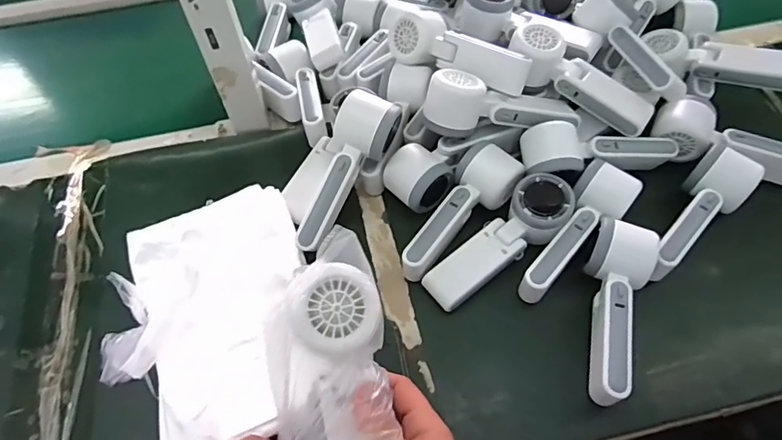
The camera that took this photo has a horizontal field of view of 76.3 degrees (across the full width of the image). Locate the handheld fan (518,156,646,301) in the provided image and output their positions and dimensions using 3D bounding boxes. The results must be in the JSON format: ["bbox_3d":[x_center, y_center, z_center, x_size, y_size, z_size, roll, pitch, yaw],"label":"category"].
[{"bbox_3d":[0.184,0.017,0.485,0.054,0.056,0.153,30,61,19],"label":"handheld fan"}]

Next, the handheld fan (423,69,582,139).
[{"bbox_3d":[0.120,-0.124,0.518,0.168,0.045,0.052,-4,57,-1],"label":"handheld fan"}]

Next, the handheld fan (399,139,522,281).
[{"bbox_3d":[0.070,-0.002,0.501,0.061,0.057,0.155,30,63,19],"label":"handheld fan"}]

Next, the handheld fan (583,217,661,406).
[{"bbox_3d":[0.195,0.082,0.449,0.054,0.059,0.157,19,58,13],"label":"handheld fan"}]

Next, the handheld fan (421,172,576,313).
[{"bbox_3d":[0.108,0.024,0.483,0.161,0.055,0.060,-37,63,-22],"label":"handheld fan"}]

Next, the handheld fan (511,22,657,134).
[{"bbox_3d":[0.198,-0.147,0.541,0.169,0.048,0.054,37,68,6],"label":"handheld fan"}]

